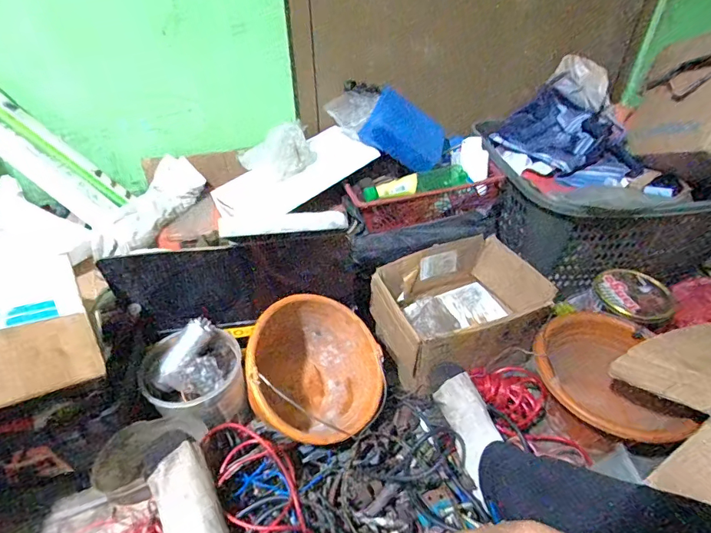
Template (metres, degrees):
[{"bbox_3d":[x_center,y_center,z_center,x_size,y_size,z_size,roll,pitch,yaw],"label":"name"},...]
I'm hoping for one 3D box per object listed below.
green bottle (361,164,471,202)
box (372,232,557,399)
[{"bbox_3d":[0.130,-0.171,0.933,0.228,0.049,0.057,-19,44,-19],"label":"green bottle"},{"bbox_3d":[0.221,0.093,0.898,0.326,0.147,0.258,-17,44,-17],"label":"box"}]

